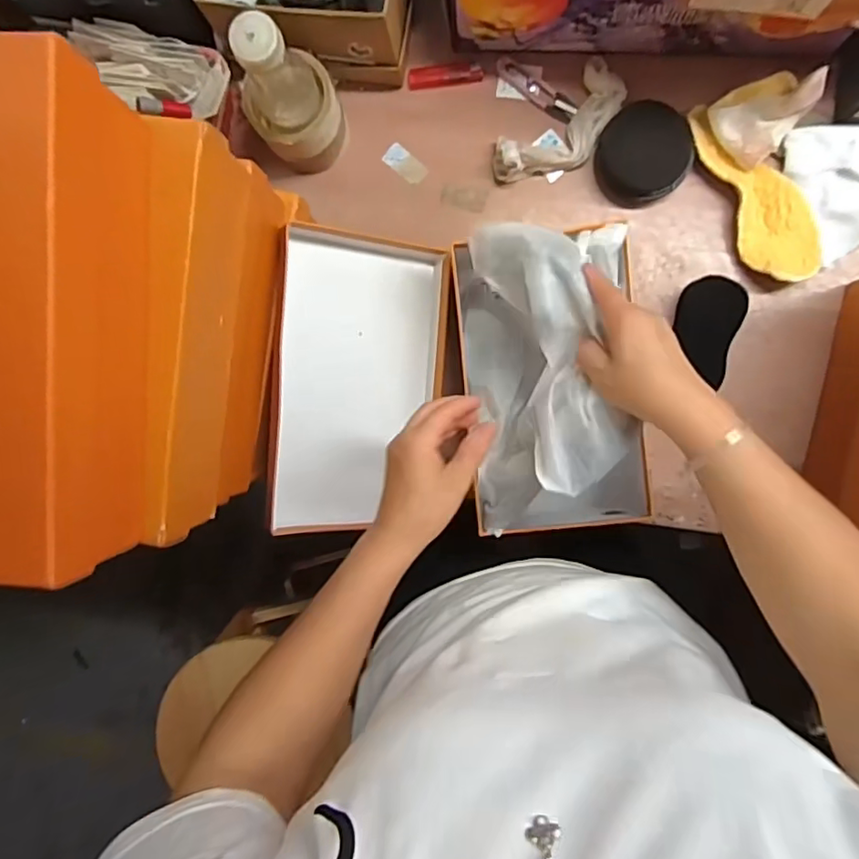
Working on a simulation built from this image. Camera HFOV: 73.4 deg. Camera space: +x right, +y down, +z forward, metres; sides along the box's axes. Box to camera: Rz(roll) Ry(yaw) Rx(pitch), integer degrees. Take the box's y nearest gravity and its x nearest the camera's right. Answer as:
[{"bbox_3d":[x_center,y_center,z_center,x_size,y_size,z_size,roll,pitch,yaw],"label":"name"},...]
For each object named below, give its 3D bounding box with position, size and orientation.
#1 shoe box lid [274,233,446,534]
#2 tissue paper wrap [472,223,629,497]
[{"bbox_3d":[-0.069,-0.047,0.585,0.178,0.033,0.292,1,95,-37],"label":"shoe box lid"},{"bbox_3d":[0.105,-0.067,0.486,0.078,0.060,0.230,-15,82,5],"label":"tissue paper wrap"}]

